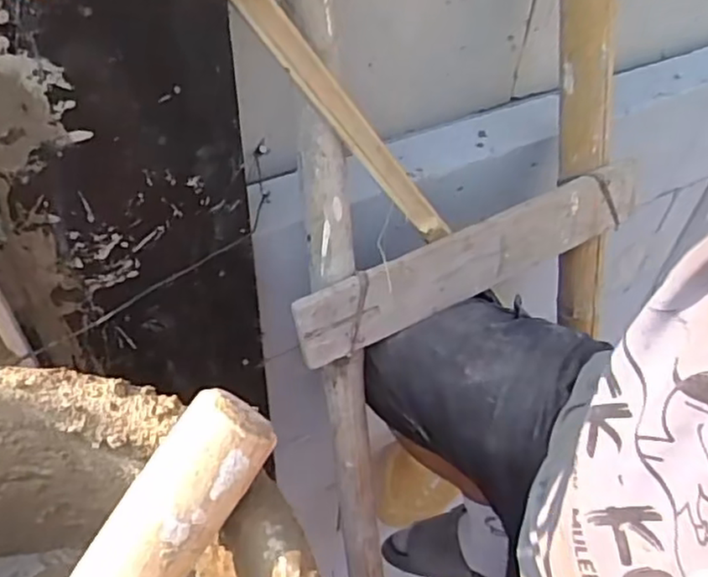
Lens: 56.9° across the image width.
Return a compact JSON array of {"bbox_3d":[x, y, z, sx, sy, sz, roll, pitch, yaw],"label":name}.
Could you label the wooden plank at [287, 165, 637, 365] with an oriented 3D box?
[{"bbox_3d":[0.129,-0.032,0.672,0.407,0.079,0.015,-25,28,-17],"label":"wooden plank"}]

